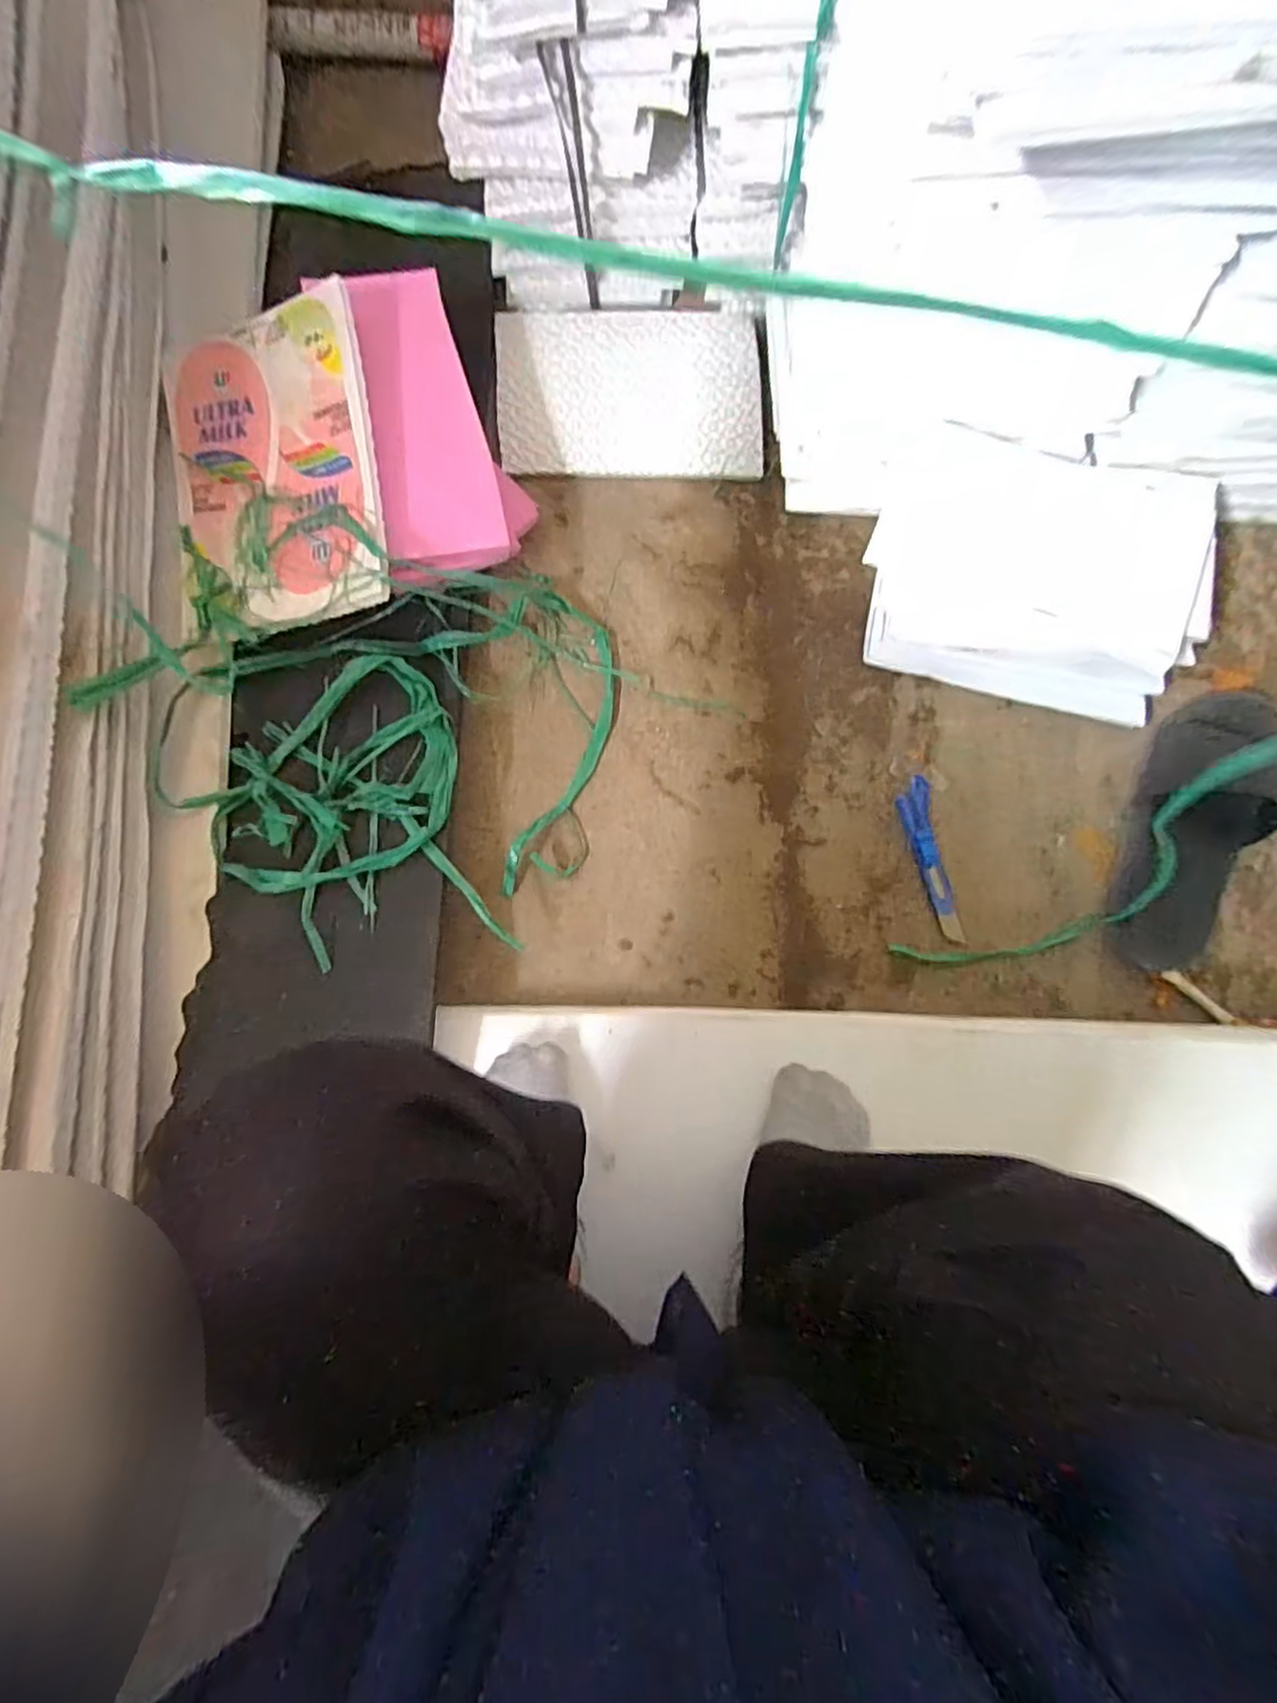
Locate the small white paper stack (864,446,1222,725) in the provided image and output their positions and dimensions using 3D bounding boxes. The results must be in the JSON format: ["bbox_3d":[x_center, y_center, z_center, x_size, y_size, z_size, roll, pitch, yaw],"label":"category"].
[{"bbox_3d":[0.355,-0.248,0.635,0.275,0.114,0.192,11,83,-1],"label":"small white paper stack"}]

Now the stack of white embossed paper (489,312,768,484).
[{"bbox_3d":[-0.009,-0.477,0.708,0.267,0.011,0.185,-1,83,-1],"label":"stack of white embossed paper"}]

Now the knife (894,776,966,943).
[{"bbox_3d":[0.279,0.008,0.655,0.031,0.008,0.159,-10,84,-2],"label":"knife"}]

